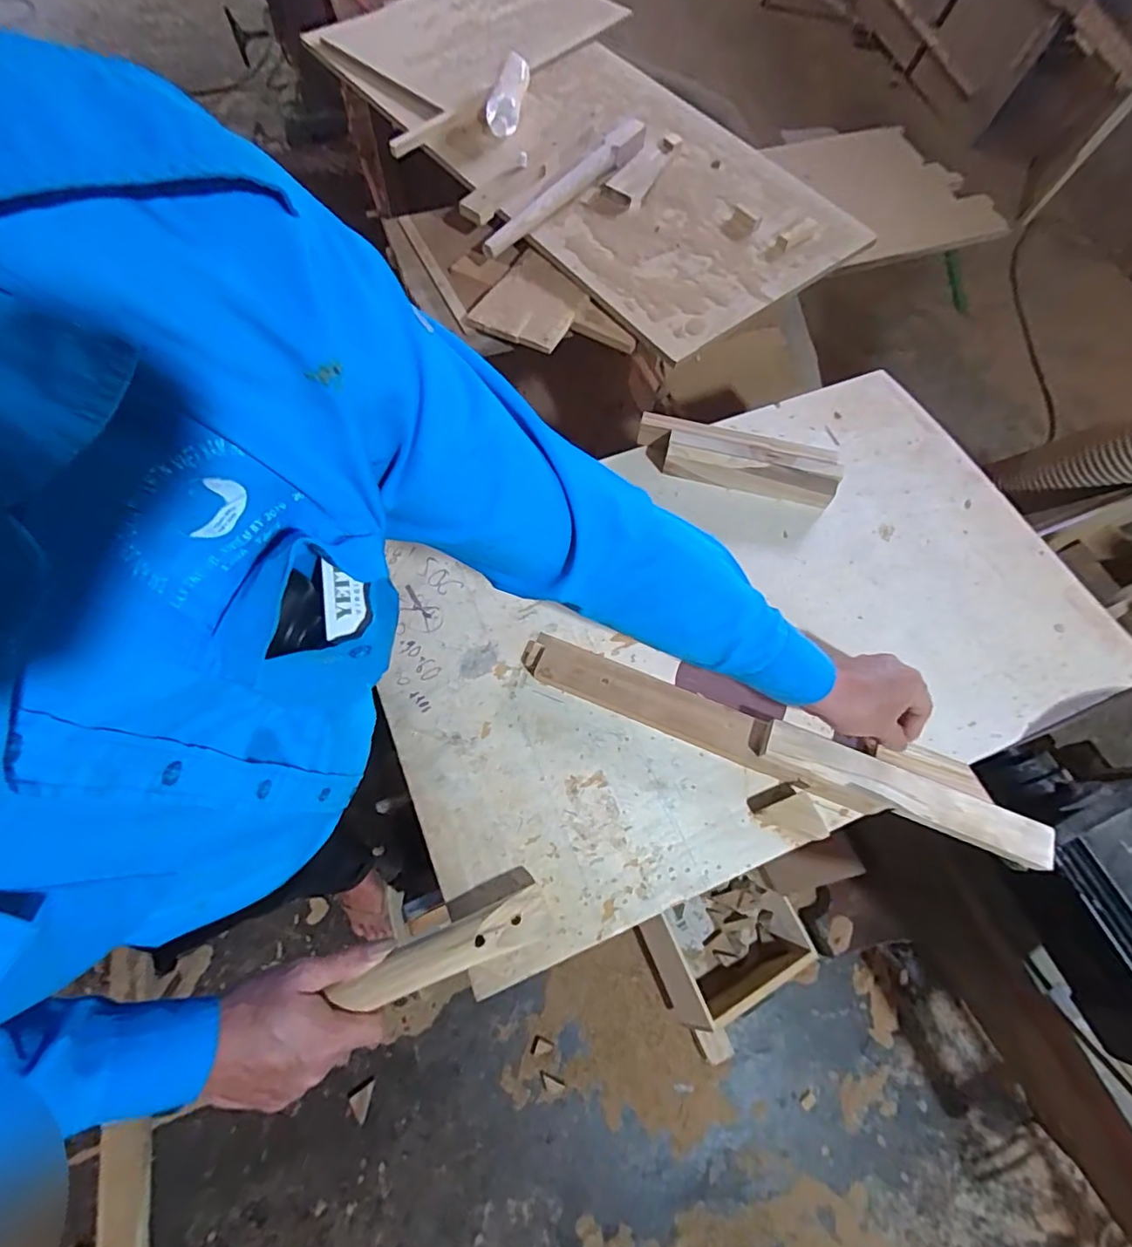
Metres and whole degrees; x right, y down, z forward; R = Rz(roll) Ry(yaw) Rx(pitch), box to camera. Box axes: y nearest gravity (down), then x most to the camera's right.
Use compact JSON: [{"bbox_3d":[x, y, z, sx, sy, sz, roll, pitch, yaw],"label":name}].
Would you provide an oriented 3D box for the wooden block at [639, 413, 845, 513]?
[{"bbox_3d":[0.216,-0.211,0.722,0.256,0.039,0.072,15,68,5],"label":"wooden block"}]

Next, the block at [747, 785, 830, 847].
[{"bbox_3d":[0.220,0.195,0.564,0.053,0.019,0.060,-23,71,-9],"label":"block"}]

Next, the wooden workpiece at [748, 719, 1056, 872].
[{"bbox_3d":[0.317,0.160,0.543,0.274,0.022,0.042,22,67,10],"label":"wooden workpiece"}]

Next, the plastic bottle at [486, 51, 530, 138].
[{"bbox_3d":[-0.112,-1.021,1.086,0.065,0.050,0.155,15,81,8],"label":"plastic bottle"}]

